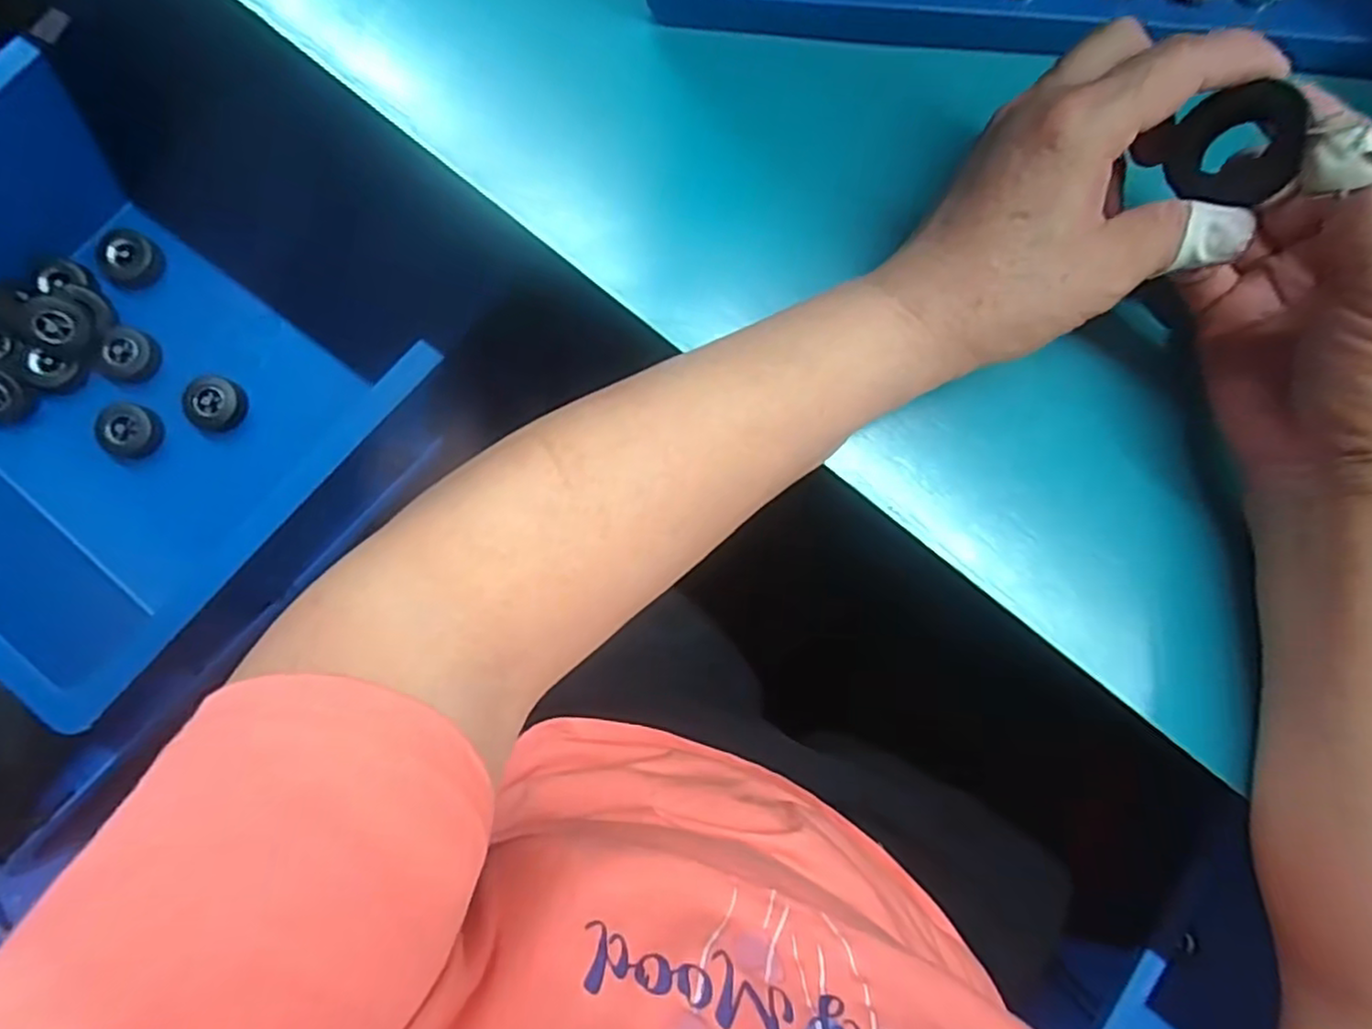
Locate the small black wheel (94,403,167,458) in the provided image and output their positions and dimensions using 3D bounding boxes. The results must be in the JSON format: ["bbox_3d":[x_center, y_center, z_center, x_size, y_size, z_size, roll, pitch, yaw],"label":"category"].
[{"bbox_3d":[-0.388,-0.059,0.476,0.038,0.016,0.036,0,88,-4],"label":"small black wheel"}]

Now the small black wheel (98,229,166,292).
[{"bbox_3d":[-0.392,-0.180,0.483,0.037,0.014,0.039,0,88,-4],"label":"small black wheel"}]

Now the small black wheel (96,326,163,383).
[{"bbox_3d":[-0.391,-0.111,0.478,0.032,0.015,0.038,30,87,-2],"label":"small black wheel"}]

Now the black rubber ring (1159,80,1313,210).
[{"bbox_3d":[0.190,-0.126,0.239,0.014,0.035,0.035,0,91,-39],"label":"black rubber ring"}]

